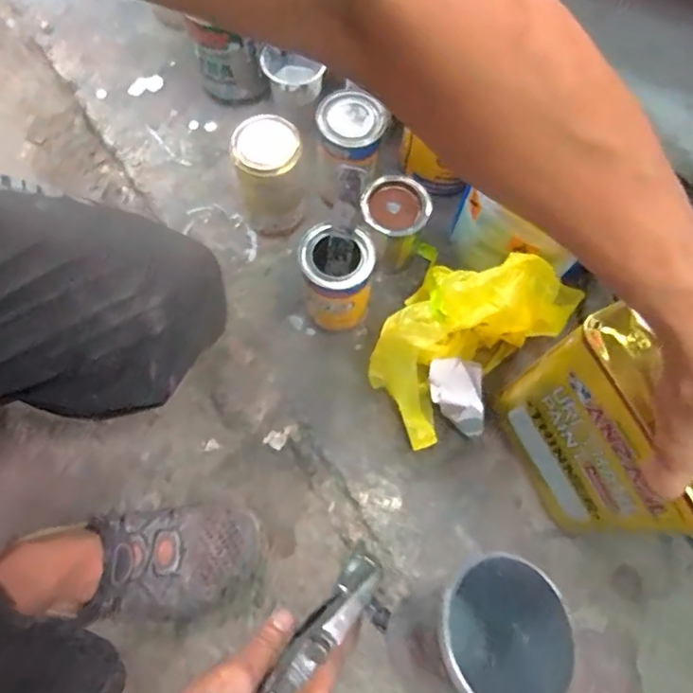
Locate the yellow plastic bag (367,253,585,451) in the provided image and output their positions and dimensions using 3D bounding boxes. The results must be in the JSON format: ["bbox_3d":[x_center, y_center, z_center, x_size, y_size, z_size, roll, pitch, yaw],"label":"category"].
[{"bbox_3d":[0.124,-0.023,0.587,0.239,0.128,0.143,-39,78,-8],"label":"yellow plastic bag"}]

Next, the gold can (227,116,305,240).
[{"bbox_3d":[-0.084,-0.194,0.630,0.079,0.140,0.082,0,75,2],"label":"gold can"}]

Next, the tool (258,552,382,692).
[{"bbox_3d":[-0.013,0.174,0.340,0.023,0.026,0.101,41,53,10],"label":"tool"}]

